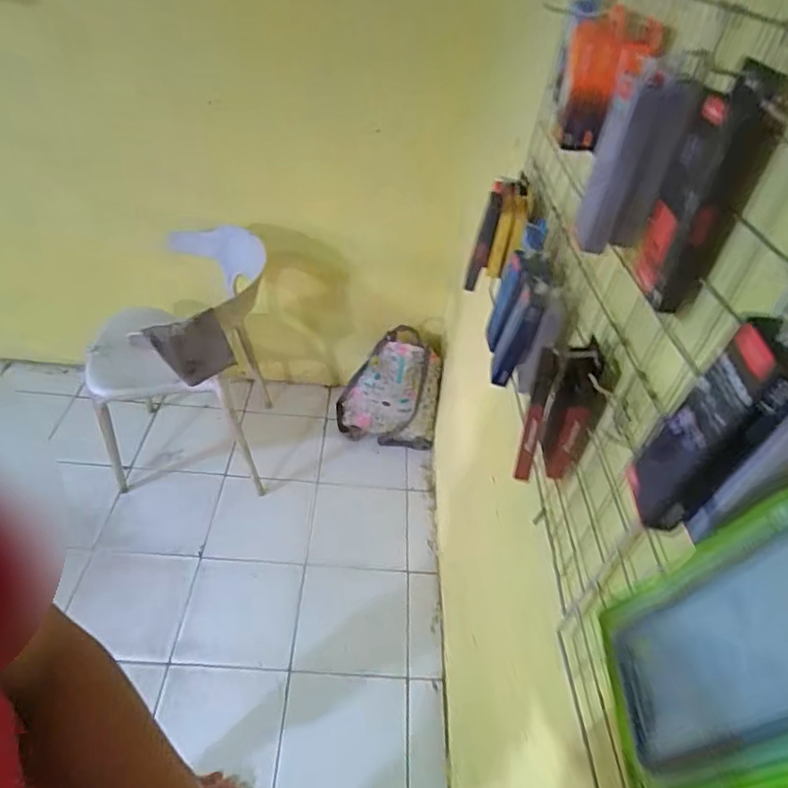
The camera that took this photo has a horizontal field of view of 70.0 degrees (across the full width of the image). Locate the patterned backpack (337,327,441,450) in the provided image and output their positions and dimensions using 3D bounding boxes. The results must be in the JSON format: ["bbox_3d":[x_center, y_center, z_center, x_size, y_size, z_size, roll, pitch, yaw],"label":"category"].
[{"bbox_3d":[-0.019,-0.014,1.927,0.349,0.384,0.177,4,43,-4],"label":"patterned backpack"}]

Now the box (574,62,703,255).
[{"bbox_3d":[0.228,-0.225,0.552,0.067,0.152,0.061,4,43,-4],"label":"box"}]

